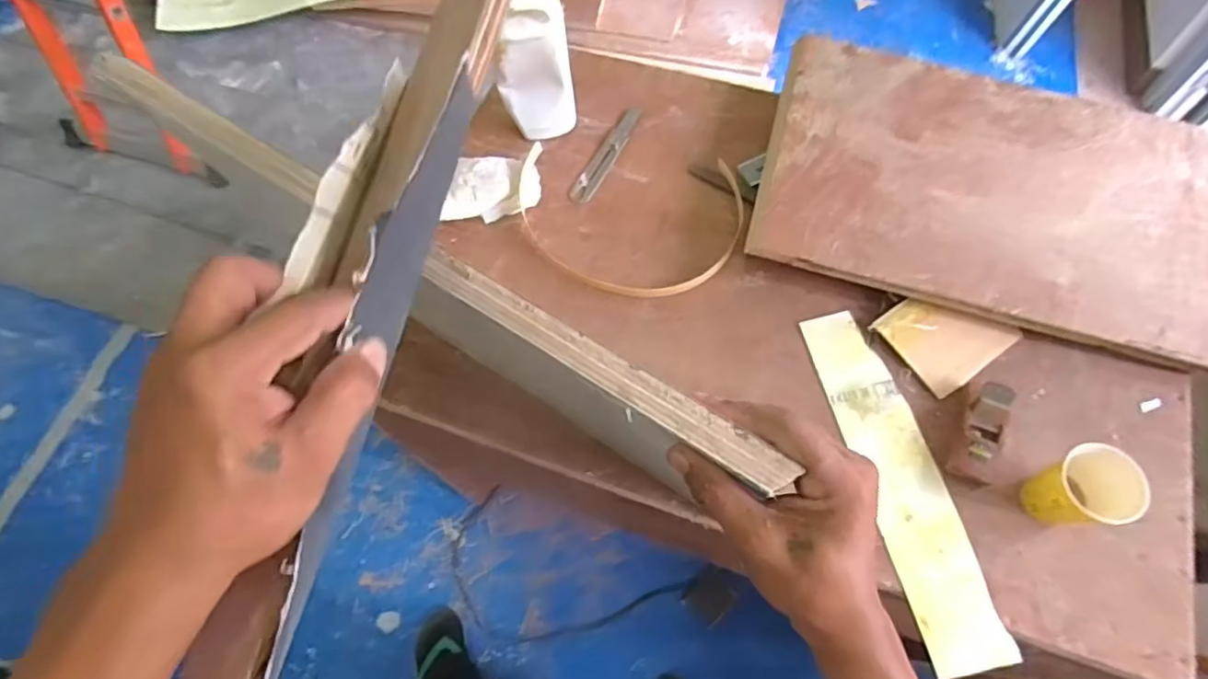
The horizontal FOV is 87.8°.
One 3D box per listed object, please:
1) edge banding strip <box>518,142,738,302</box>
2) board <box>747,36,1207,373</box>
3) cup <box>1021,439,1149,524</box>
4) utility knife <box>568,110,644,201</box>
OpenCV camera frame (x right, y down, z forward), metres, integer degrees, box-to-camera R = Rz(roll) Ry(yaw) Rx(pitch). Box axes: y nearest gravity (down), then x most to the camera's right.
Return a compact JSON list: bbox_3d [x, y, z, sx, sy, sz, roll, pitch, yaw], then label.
[{"bbox_3d":[0.031,-0.153,0.799,0.288,0.029,0.205,2,65,4],"label":"edge banding strip"},{"bbox_3d":[0.495,-0.190,0.779,0.572,0.026,0.383,15,66,4],"label":"board"},{"bbox_3d":[0.458,0.147,0.598,0.064,0.102,0.067,3,65,5],"label":"cup"},{"bbox_3d":[0.004,-0.260,0.877,0.033,0.008,0.179,26,69,14],"label":"utility knife"}]

